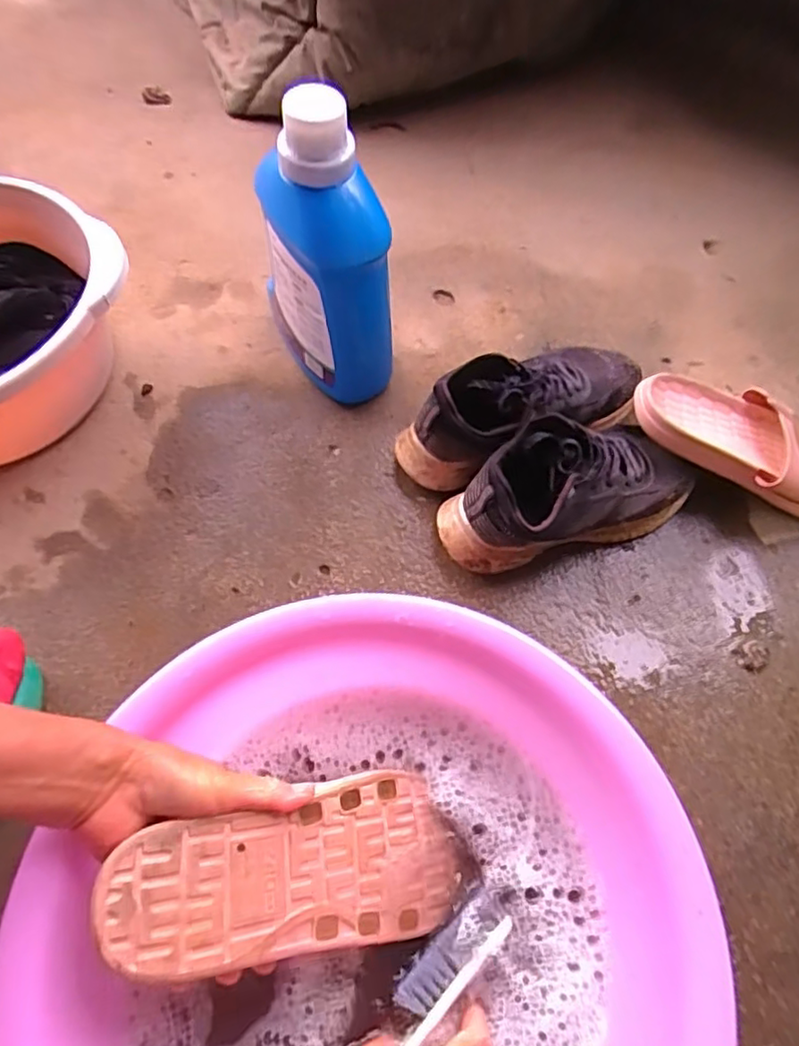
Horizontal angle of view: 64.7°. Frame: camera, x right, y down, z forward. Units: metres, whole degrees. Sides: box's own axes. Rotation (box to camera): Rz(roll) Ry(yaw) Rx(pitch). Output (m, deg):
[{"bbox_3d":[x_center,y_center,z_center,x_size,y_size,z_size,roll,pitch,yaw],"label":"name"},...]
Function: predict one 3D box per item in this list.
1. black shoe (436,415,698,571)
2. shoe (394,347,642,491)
[{"bbox_3d":[0.151,-0.033,0.566,0.236,0.093,0.097,-14,64,-9],"label":"black shoe"},{"bbox_3d":[0.120,-0.115,0.610,0.249,0.092,0.090,-23,66,-13],"label":"shoe"}]

